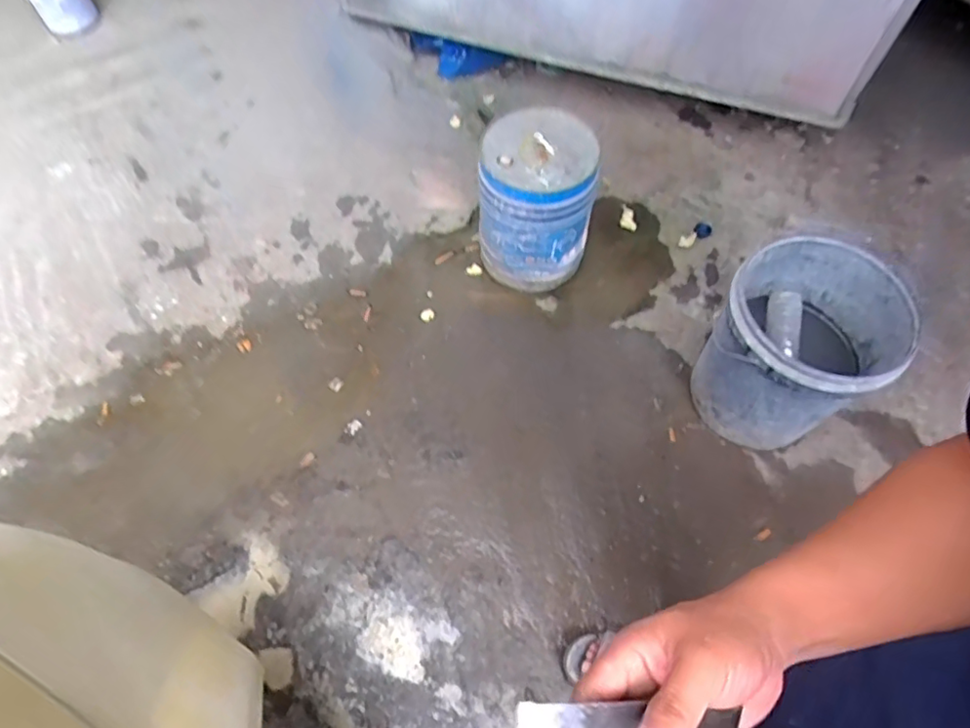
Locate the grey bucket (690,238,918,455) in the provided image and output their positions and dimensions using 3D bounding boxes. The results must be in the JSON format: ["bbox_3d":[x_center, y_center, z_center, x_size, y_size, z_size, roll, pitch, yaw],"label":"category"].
[{"bbox_3d":[0.610,-0.016,1.213,0.301,0.386,0.319,0,62,1],"label":"grey bucket"}]

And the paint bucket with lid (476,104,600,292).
[{"bbox_3d":[0.114,-0.355,1.396,0.218,0.375,0.230,0,62,1],"label":"paint bucket with lid"}]

